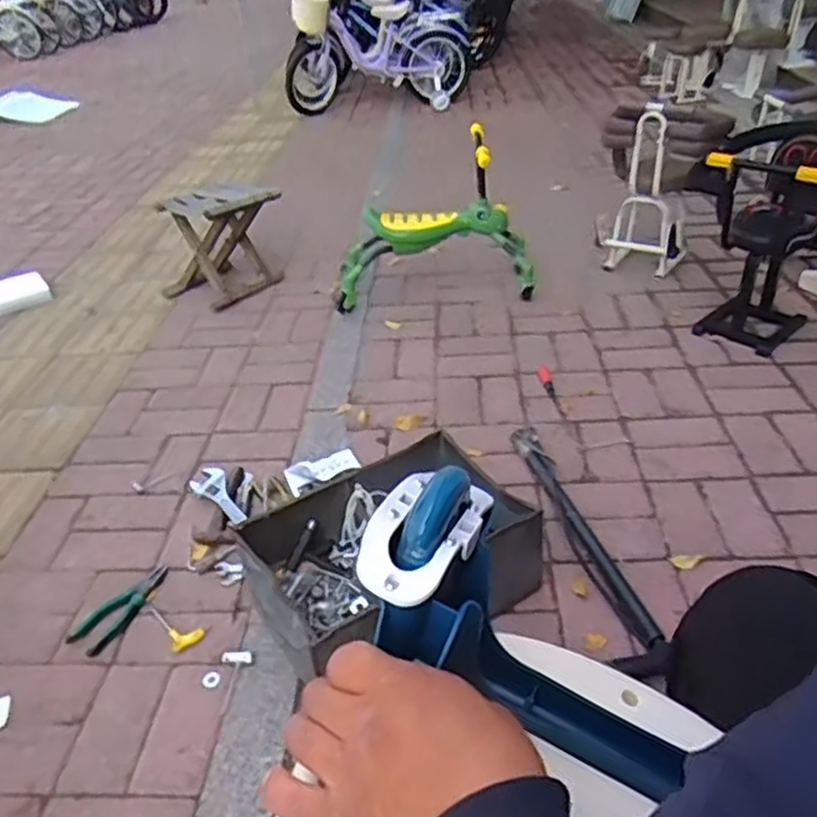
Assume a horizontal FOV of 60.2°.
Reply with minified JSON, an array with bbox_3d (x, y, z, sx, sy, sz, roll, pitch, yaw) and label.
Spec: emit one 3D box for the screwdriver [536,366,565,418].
[{"bbox_3d":[0.324,-0.041,1.617,0.035,0.021,0.188,-5,35,-1],"label":"screwdriver"}]

